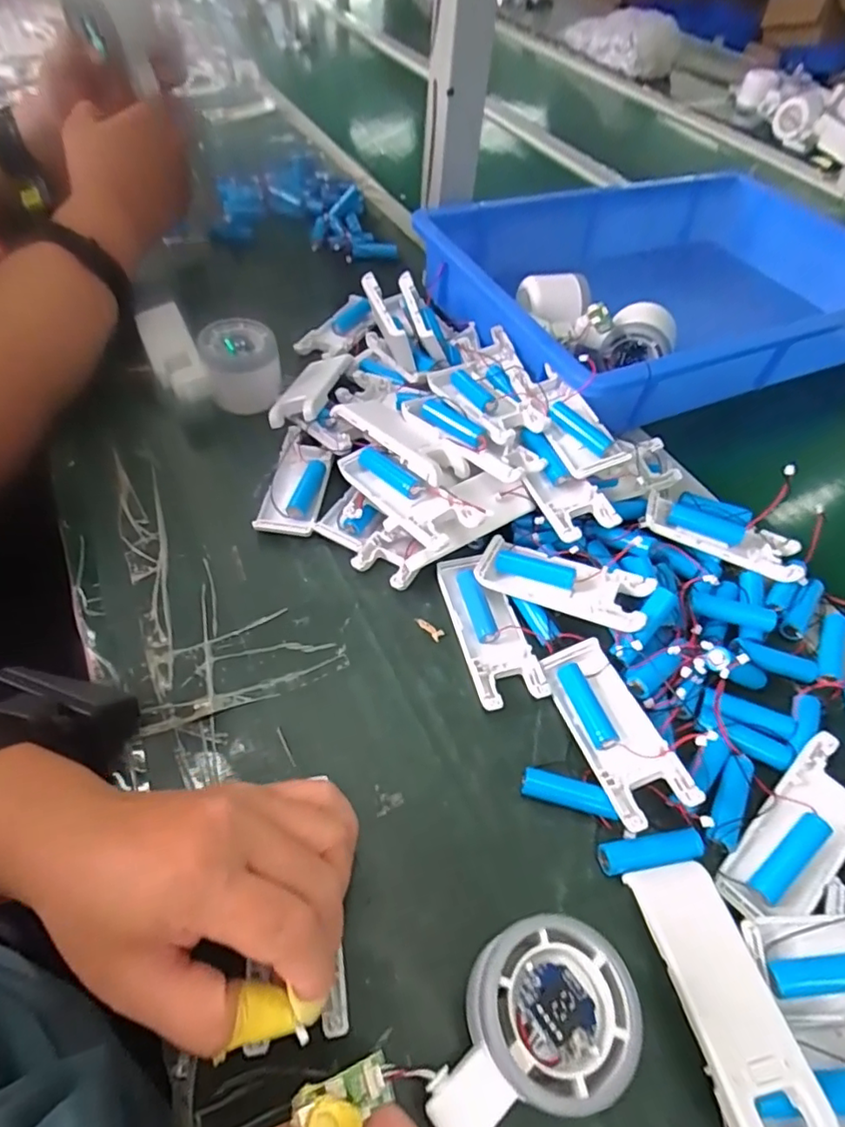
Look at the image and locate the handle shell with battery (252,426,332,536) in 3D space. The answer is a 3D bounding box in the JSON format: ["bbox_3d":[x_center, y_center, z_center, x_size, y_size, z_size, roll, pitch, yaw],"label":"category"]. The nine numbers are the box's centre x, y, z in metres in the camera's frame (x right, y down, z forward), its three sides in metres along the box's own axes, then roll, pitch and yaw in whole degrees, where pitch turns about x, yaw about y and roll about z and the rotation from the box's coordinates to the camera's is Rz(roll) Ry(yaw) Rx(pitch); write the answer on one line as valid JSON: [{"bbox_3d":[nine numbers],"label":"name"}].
[{"bbox_3d":[-0.092,-0.059,0.427,0.041,0.017,0.093,7,53,1],"label":"handle shell with battery"}]

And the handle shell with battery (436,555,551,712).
[{"bbox_3d":[0.040,0.040,0.363,0.041,0.012,0.103,-12,55,-13],"label":"handle shell with battery"}]

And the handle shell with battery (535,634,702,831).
[{"bbox_3d":[0.103,0.090,0.318,0.038,0.022,0.104,-12,43,-11],"label":"handle shell with battery"}]

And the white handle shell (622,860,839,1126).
[{"bbox_3d":[0.128,0.183,0.249,0.040,0.012,0.102,-7,42,-8],"label":"white handle shell"}]

